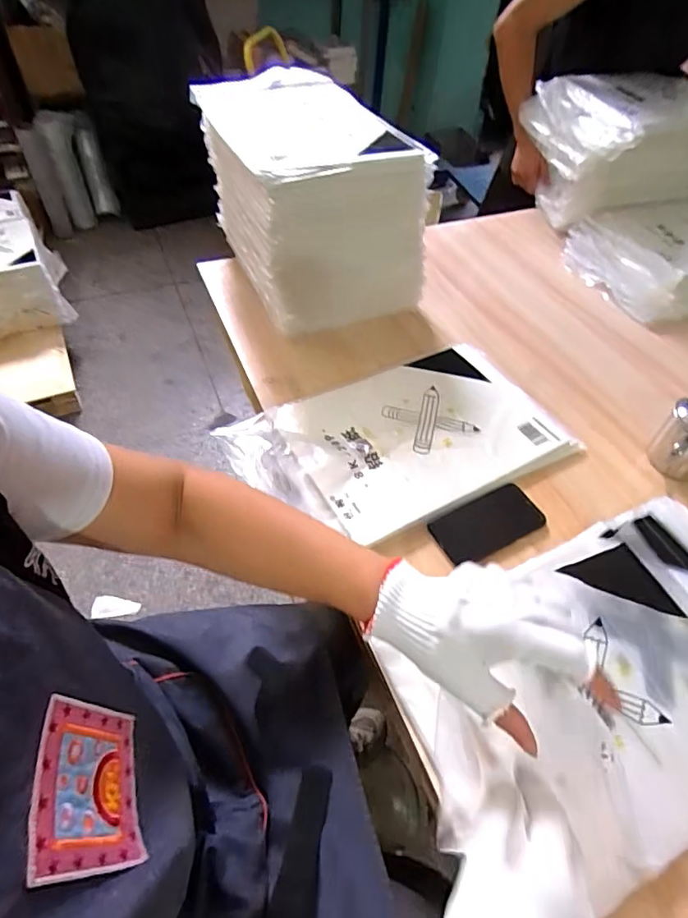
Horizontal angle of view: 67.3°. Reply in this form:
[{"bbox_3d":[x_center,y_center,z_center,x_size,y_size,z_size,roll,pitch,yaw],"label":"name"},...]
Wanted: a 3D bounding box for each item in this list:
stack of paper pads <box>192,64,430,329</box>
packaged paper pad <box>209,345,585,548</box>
[{"bbox_3d":[-0.077,-0.500,0.985,0.284,0.261,0.506,-19,54,-18],"label":"stack of paper pads"},{"bbox_3d":[0.084,-0.032,0.768,0.471,0.027,0.279,-20,54,-20],"label":"packaged paper pad"}]

